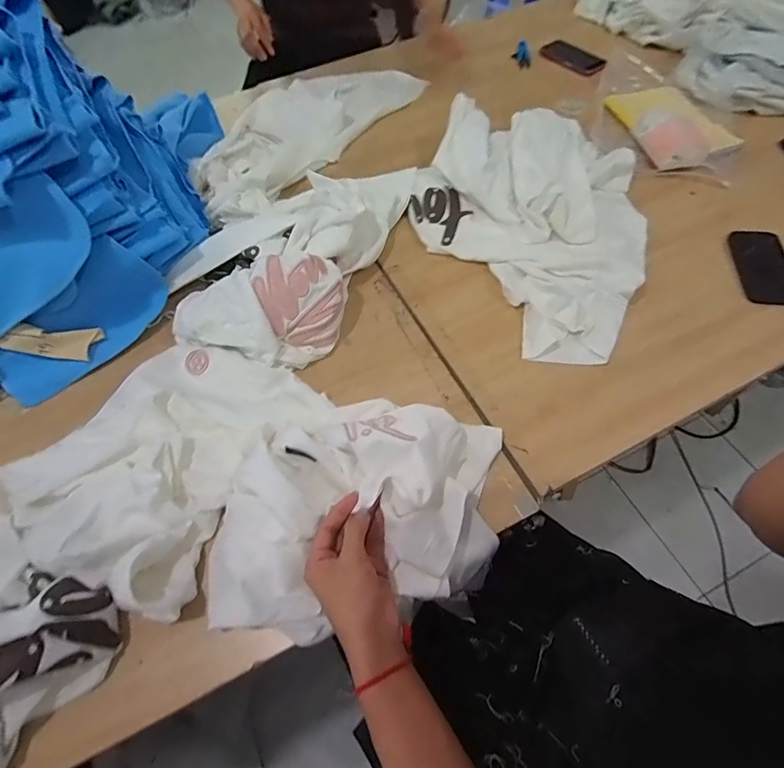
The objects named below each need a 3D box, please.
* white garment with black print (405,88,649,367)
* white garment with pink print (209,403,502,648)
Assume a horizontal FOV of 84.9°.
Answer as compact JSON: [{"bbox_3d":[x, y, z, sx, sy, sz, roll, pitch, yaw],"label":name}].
[{"bbox_3d":[0.231,-0.296,0.741,0.408,0.083,0.495,22,64,14],"label":"white garment with black print"},{"bbox_3d":[-0.034,0.145,0.515,0.319,0.084,0.280,4,61,5],"label":"white garment with pink print"}]

